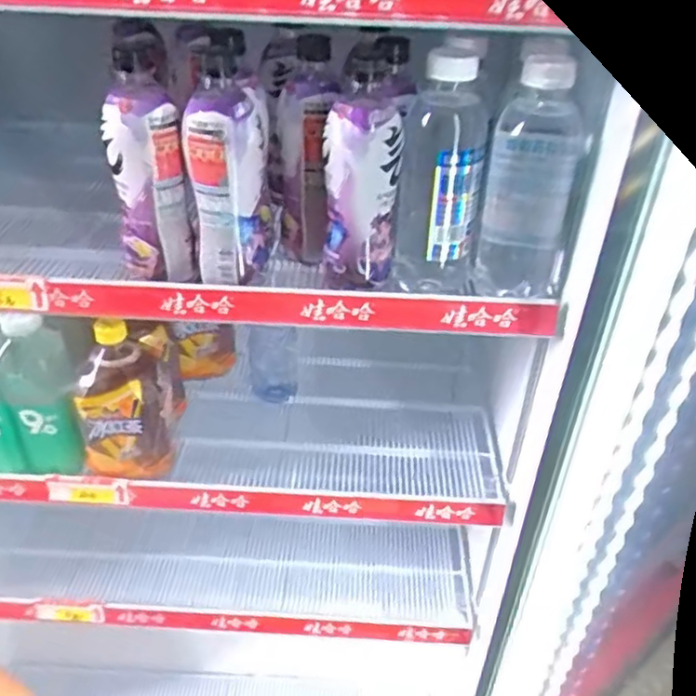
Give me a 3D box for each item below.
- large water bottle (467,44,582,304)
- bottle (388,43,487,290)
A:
[{"bbox_3d":[0.158,-0.142,0.577,0.077,0.215,0.069,10,36,10],"label":"large water bottle"},{"bbox_3d":[0.079,-0.139,0.576,0.071,0.208,0.057,6,36,5],"label":"bottle"}]

